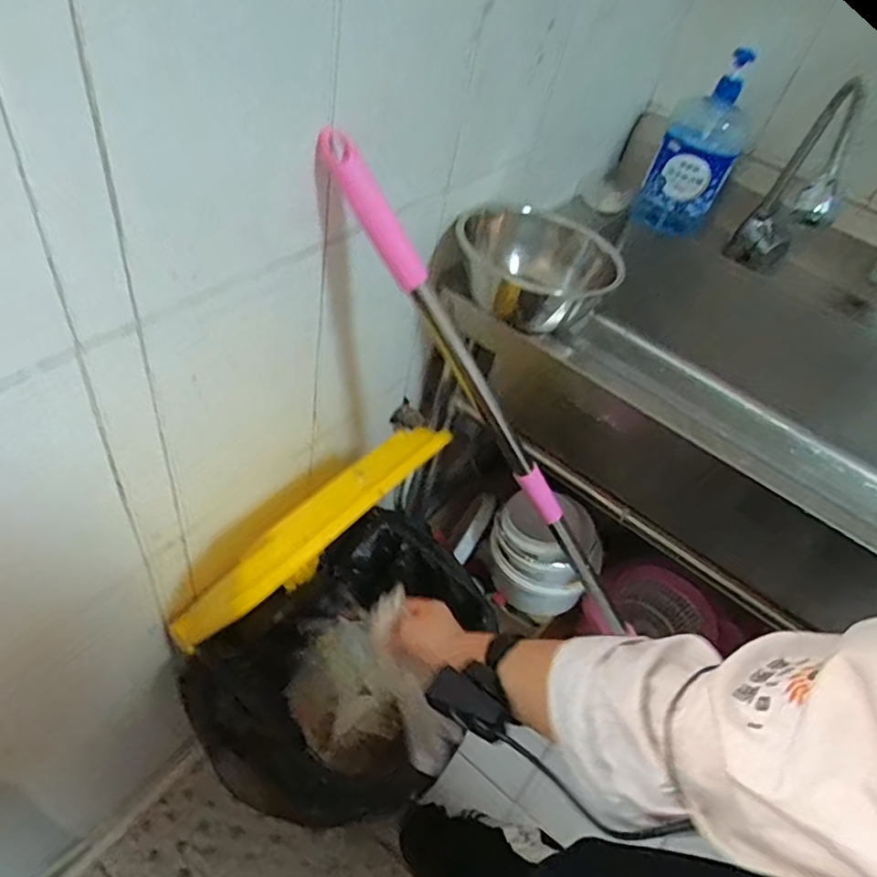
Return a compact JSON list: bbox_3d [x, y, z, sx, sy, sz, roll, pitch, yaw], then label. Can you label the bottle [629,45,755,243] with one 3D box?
[{"bbox_3d":[0.411,-0.460,0.981,0.117,0.278,0.104,21,53,10],"label":"bottle"}]

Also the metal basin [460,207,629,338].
[{"bbox_3d":[0.132,-0.221,0.787,0.184,0.099,0.192,3,52,-4],"label":"metal basin"}]

